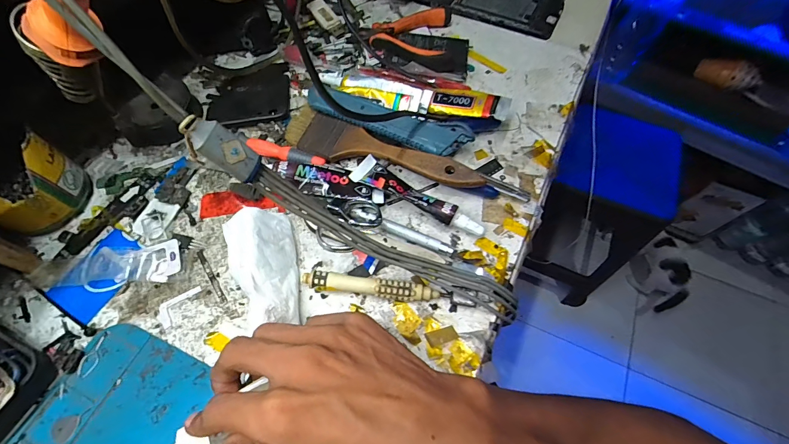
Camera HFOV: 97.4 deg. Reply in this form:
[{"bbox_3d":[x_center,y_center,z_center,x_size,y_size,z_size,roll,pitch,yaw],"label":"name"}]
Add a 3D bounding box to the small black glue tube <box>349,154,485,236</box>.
[{"bbox_3d":[0.017,-0.017,0.270,0.109,0.018,0.026,30,67,14],"label":"small black glue tube"}]

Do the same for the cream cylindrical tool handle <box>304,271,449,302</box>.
[{"bbox_3d":[-0.013,0.046,0.239,0.098,0.015,0.012,6,63,2],"label":"cream cylindrical tool handle"}]

